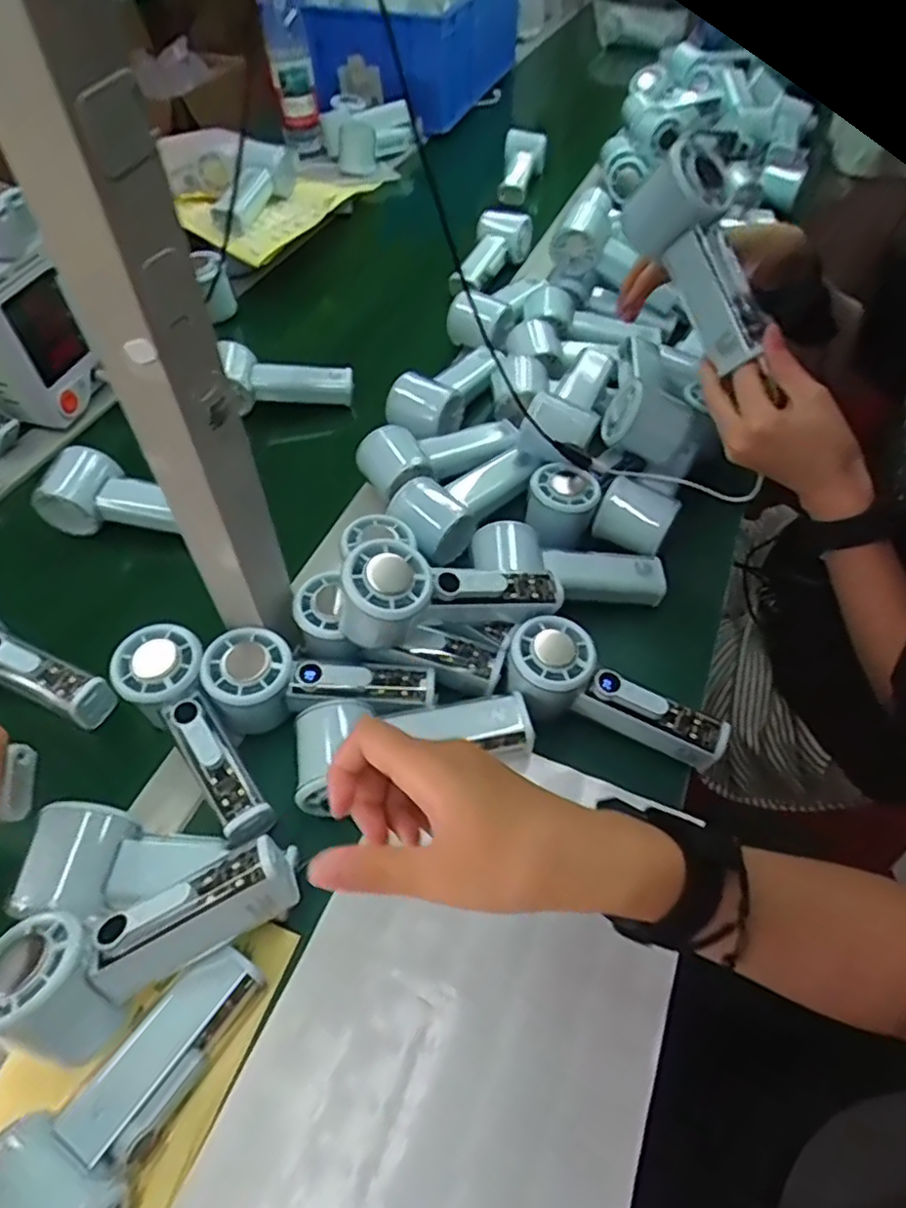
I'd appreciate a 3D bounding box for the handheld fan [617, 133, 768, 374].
[{"bbox_3d":[0.180,-0.249,0.488,0.043,0.076,0.146,-32,99,-21],"label":"handheld fan"}]

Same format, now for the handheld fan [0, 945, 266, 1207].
[{"bbox_3d":[-0.162,0.249,0.325,0.066,0.053,0.152,27,45,19],"label":"handheld fan"}]

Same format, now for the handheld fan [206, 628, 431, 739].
[{"bbox_3d":[-0.089,0.051,0.455,0.148,0.051,0.054,-5,54,-3],"label":"handheld fan"}]

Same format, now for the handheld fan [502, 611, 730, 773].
[{"bbox_3d":[0.109,0.066,0.456,0.156,0.049,0.061,29,58,3],"label":"handheld fan"}]

